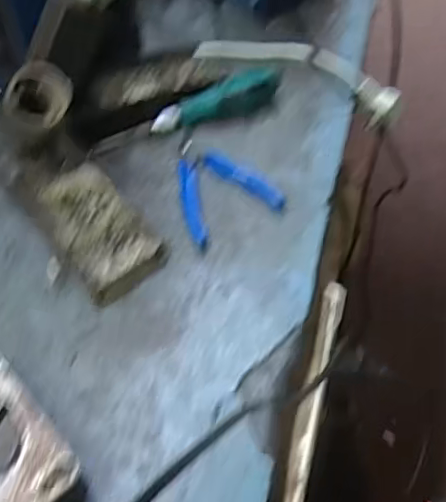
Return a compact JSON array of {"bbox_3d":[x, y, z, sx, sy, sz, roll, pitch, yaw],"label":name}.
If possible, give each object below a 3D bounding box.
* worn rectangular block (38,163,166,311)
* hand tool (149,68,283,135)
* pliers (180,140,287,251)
[{"bbox_3d":[-0.100,-0.019,0.490,0.067,0.020,0.123,-29,56,-17],"label":"worn rectangular block"},{"bbox_3d":[-0.003,-0.142,0.569,0.133,0.022,0.032,-28,56,-16],"label":"hand tool"},{"bbox_3d":[-0.009,-0.057,0.516,0.081,0.010,0.105,-26,55,-15],"label":"pliers"}]

